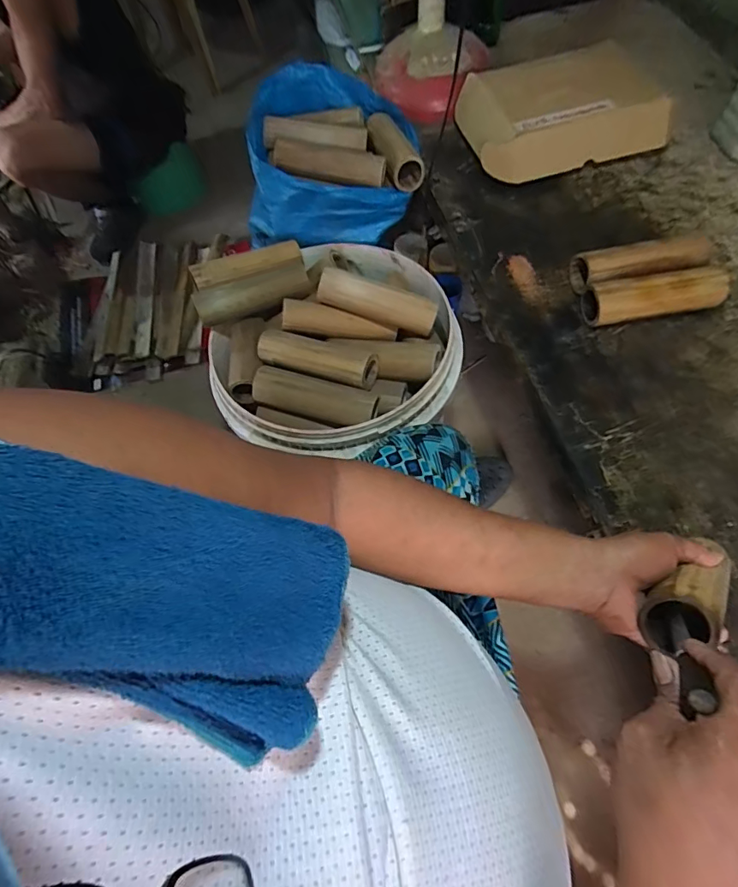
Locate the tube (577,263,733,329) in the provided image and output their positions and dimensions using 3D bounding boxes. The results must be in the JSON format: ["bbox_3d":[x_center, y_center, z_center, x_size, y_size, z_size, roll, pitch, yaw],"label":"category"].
[{"bbox_3d":[0.395,-0.206,0.669,0.186,0.062,0.055,-9,62,-2],"label":"tube"}]

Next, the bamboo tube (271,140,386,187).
[{"bbox_3d":[-0.068,-0.468,0.812,0.190,0.041,0.057,14,63,10],"label":"bamboo tube"}]

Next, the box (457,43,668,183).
[{"bbox_3d":[0.325,-0.553,0.823,0.303,0.116,0.182,-11,62,-3],"label":"box"}]

